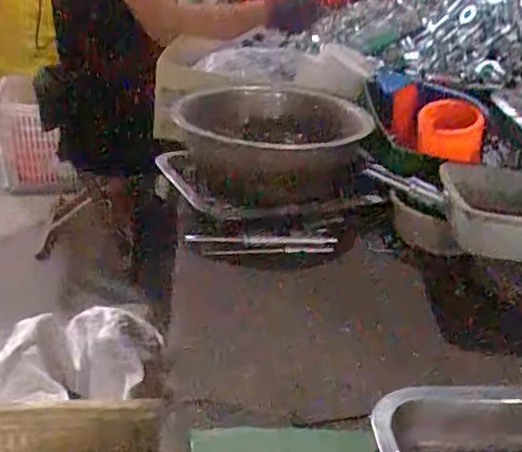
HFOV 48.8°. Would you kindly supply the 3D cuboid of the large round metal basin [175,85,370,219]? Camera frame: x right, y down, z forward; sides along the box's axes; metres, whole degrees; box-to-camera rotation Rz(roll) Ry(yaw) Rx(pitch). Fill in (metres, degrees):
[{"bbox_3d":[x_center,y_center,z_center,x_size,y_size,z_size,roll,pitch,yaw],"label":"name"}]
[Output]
[{"bbox_3d":[0.010,-0.091,0.672,0.210,0.094,0.208,1,30,-7],"label":"large round metal basin"}]

